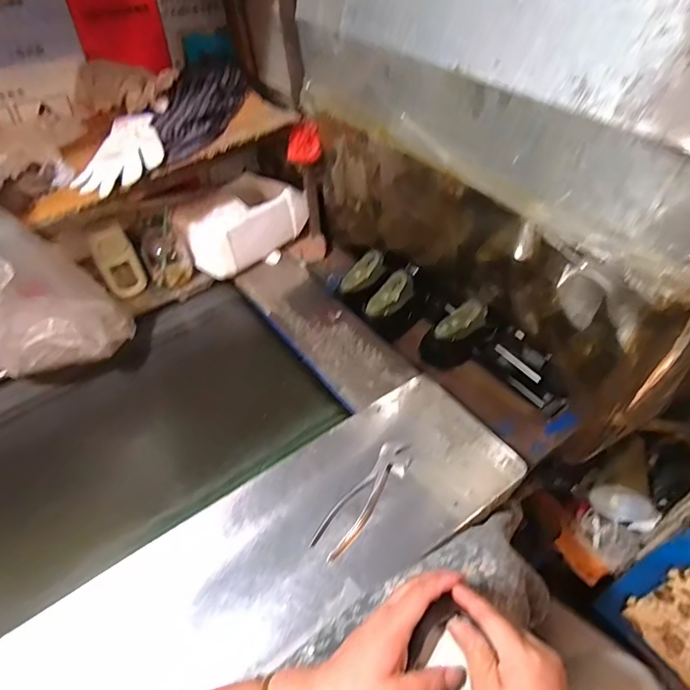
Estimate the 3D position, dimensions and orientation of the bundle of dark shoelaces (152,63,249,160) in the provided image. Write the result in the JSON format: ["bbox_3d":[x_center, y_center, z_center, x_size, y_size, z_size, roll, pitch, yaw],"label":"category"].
[{"bbox_3d":[-0.274,-0.428,0.863,0.109,0.082,0.275,10,51,13],"label":"bundle of dark shoelaces"}]

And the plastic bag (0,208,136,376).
[{"bbox_3d":[-0.501,-0.101,0.718,0.191,0.358,0.158,13,51,16],"label":"plastic bag"}]

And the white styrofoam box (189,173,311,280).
[{"bbox_3d":[-0.203,-0.261,1.019,0.087,0.165,0.261,33,59,29],"label":"white styrofoam box"}]

